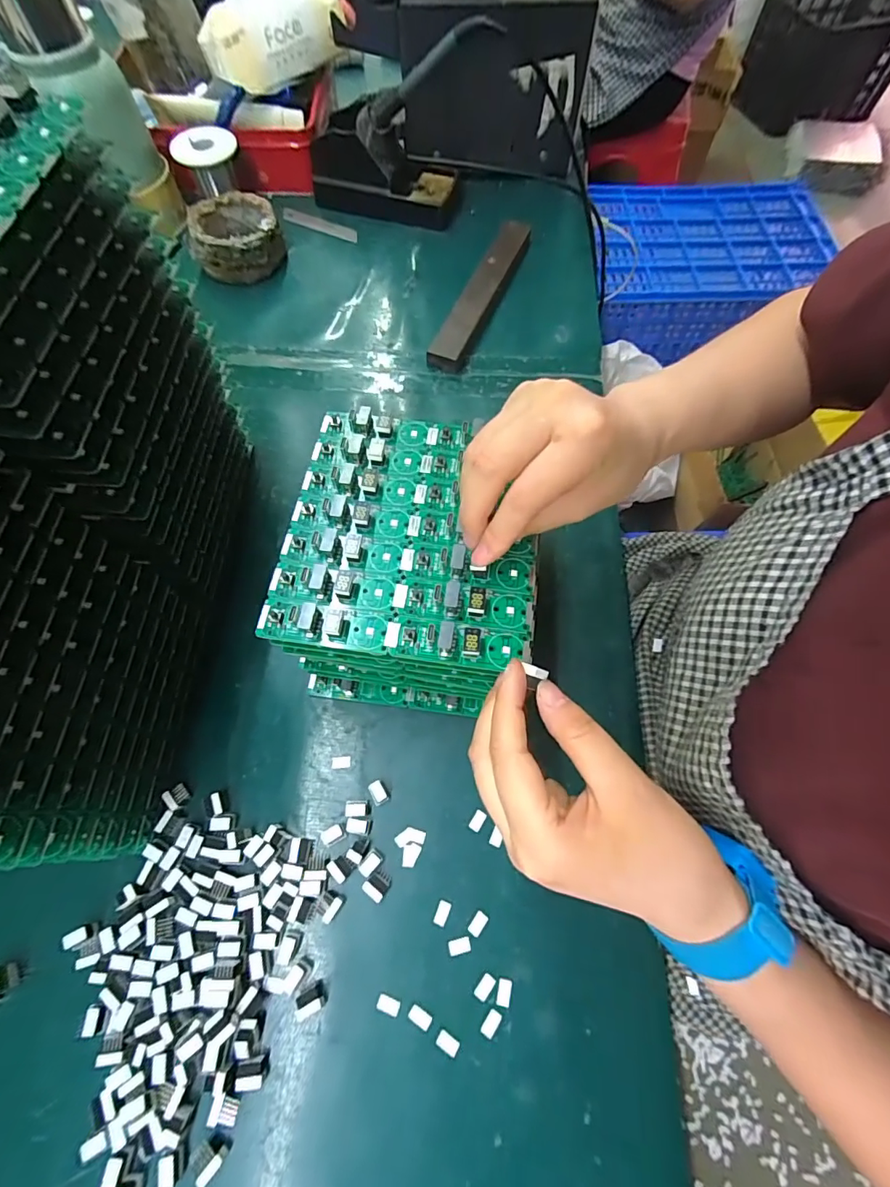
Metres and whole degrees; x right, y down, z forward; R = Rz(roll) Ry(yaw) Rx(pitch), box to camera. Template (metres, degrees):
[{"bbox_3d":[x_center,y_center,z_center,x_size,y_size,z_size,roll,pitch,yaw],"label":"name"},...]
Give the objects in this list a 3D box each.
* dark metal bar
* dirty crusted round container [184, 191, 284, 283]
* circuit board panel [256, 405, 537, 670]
[{"bbox_3d":[0.037,-0.298,0.470,0.034,0.019,0.209,21,67,8],"label":"dark metal bar"},{"bbox_3d":[-0.210,-0.361,0.485,0.085,0.040,0.084,0,66,-1],"label":"dirty crusted round container"},{"bbox_3d":[-0.018,-0.038,0.263,0.134,0.014,0.145,8,67,2],"label":"circuit board panel"}]

